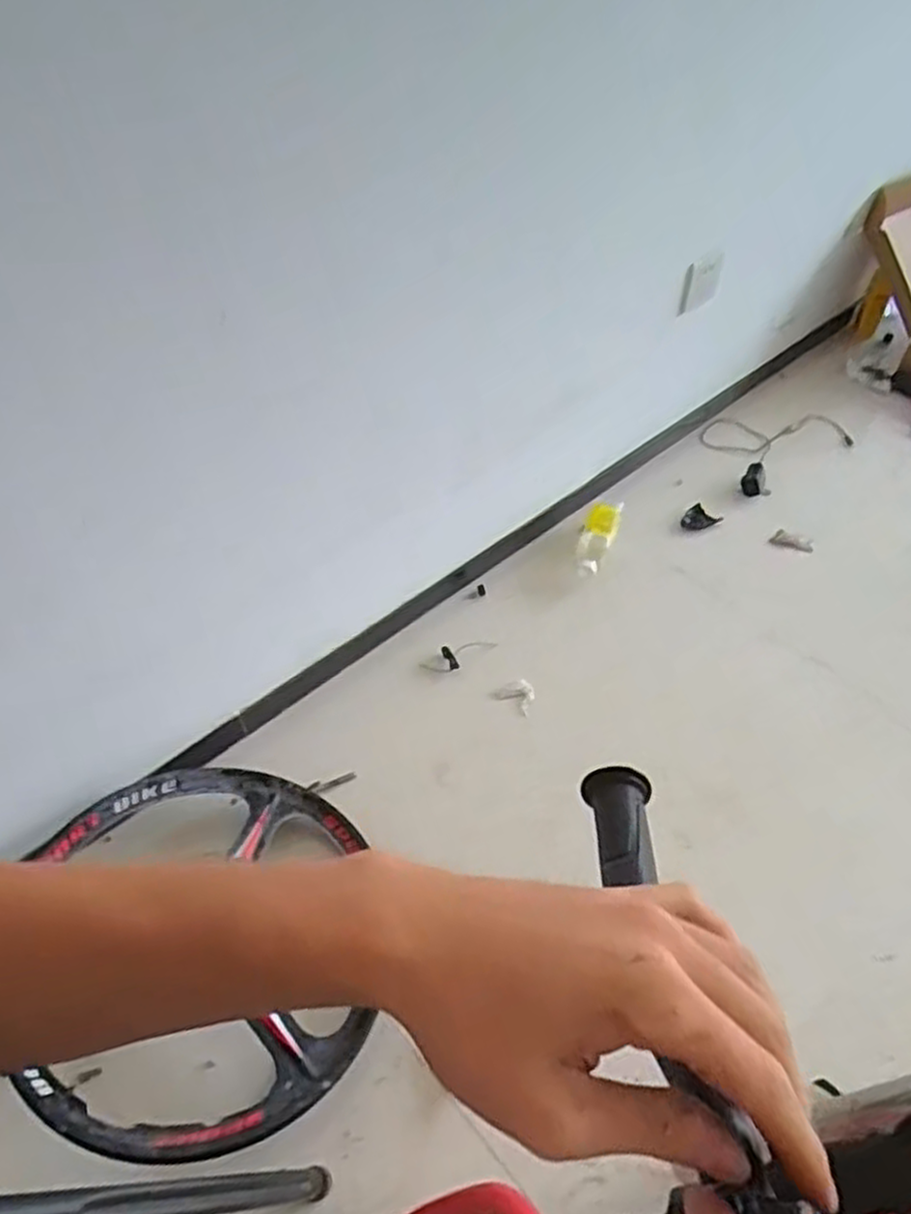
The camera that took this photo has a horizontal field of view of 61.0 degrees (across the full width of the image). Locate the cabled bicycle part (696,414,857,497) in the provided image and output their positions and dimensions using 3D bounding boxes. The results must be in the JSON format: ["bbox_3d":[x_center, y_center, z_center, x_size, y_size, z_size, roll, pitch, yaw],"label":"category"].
[{"bbox_3d":[0.626,-0.334,1.520,0.327,0.037,0.200,-27,55,-22],"label":"cabled bicycle part"}]

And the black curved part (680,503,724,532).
[{"bbox_3d":[0.436,-0.156,1.388,0.076,0.017,0.053,-30,56,-24],"label":"black curved part"}]

